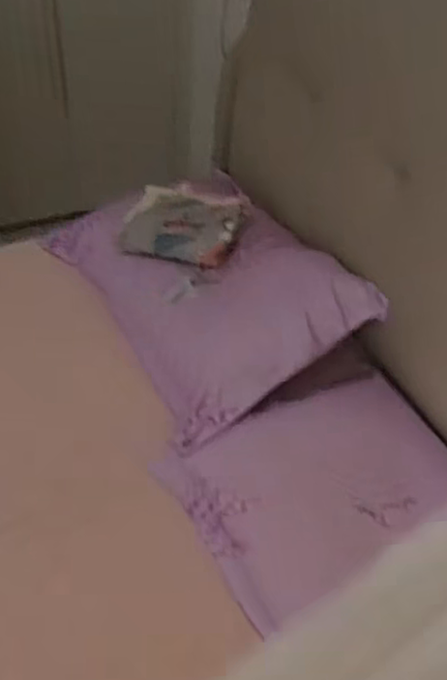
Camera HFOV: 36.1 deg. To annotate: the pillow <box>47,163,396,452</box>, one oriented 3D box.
[{"bbox_3d":[-0.051,-0.134,1.323,0.388,0.164,0.629,-20,48,-22],"label":"pillow"}]

